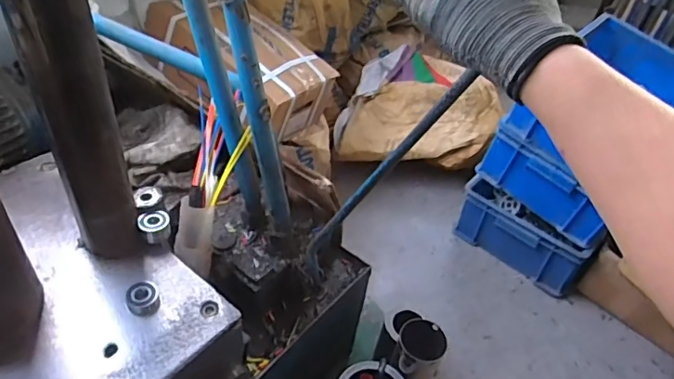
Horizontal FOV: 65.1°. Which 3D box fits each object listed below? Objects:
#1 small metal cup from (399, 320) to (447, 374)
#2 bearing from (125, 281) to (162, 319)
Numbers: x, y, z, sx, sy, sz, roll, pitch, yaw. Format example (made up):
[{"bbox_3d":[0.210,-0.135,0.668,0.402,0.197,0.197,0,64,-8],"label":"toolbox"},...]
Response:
[{"bbox_3d":[0.127,0.248,0.839,0.078,0.059,0.072,-23,67,-28],"label":"small metal cup"},{"bbox_3d":[-0.210,0.118,0.572,0.033,0.019,0.035,-9,46,-17],"label":"bearing"}]

